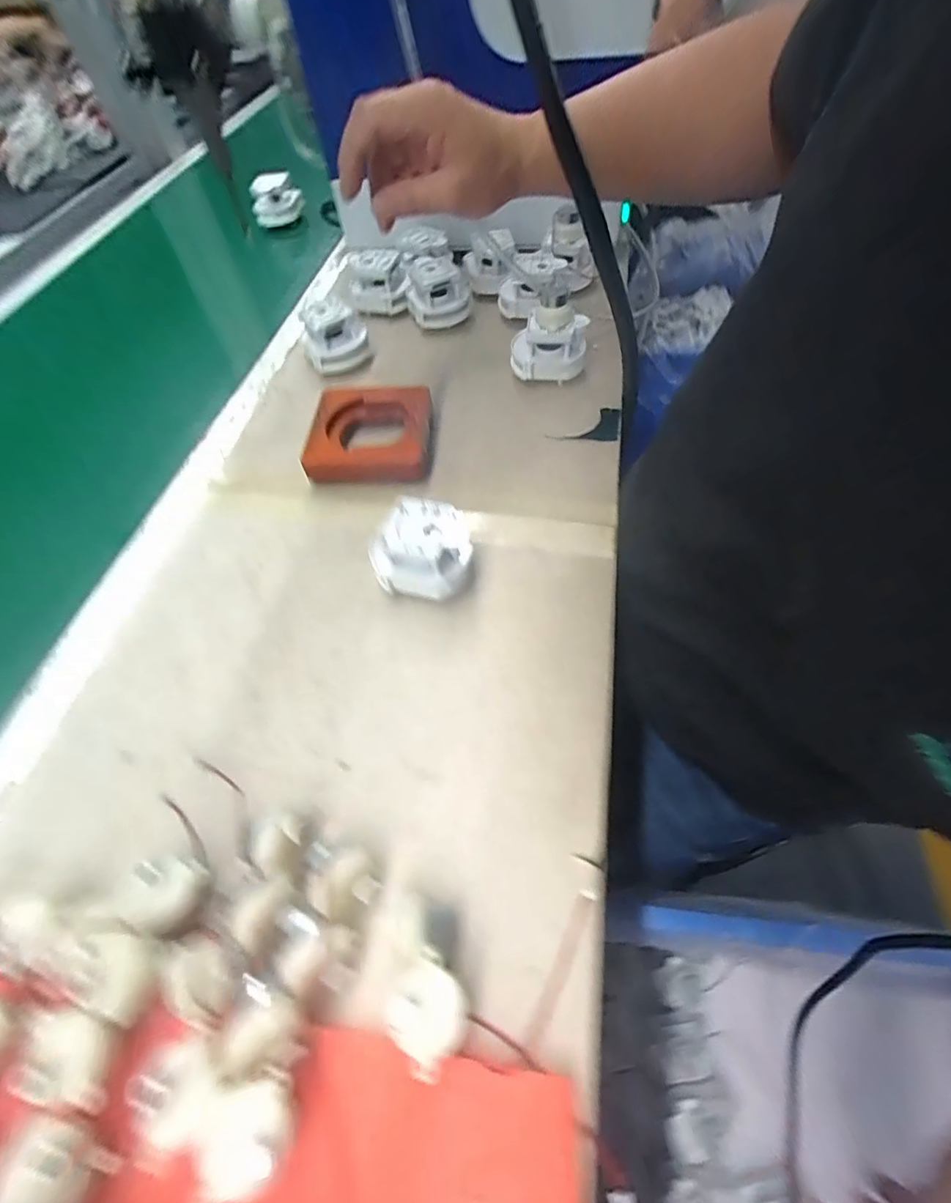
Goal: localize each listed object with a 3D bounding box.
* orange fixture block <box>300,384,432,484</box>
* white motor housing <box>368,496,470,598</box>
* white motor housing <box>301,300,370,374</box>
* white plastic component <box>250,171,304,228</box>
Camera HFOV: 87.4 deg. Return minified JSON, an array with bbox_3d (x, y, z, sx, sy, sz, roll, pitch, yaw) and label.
[{"bbox_3d":[-0.090,-0.143,0.433,0.105,0.035,0.099,-3,56,2],"label":"orange fixture block"},{"bbox_3d":[-0.035,-0.035,0.352,0.063,0.048,0.055,3,57,6],"label":"white motor housing"},{"bbox_3d":[-0.138,-0.262,0.498,0.059,0.058,0.045,-17,57,-7],"label":"white motor housing"},{"bbox_3d":[-0.269,-0.544,0.671,0.029,0.050,0.071,19,60,16],"label":"white plastic component"}]

